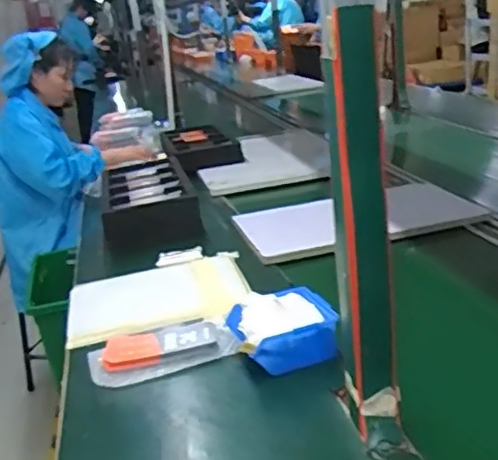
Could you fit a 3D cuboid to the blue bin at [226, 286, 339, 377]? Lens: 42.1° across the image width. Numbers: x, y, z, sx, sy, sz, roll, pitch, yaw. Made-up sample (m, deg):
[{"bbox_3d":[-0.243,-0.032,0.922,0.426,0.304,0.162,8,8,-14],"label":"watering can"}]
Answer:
[{"bbox_3d":[0.057,0.147,0.920,0.145,0.087,0.132,-7,19,2],"label":"blue bin"}]

